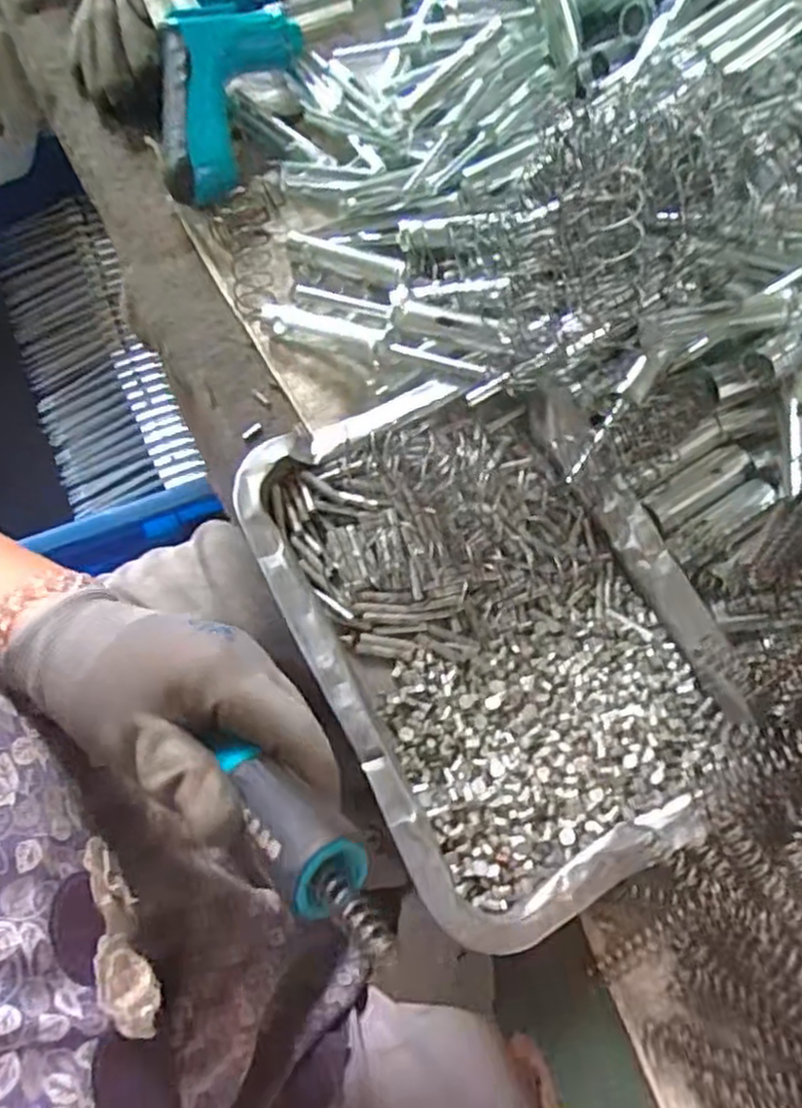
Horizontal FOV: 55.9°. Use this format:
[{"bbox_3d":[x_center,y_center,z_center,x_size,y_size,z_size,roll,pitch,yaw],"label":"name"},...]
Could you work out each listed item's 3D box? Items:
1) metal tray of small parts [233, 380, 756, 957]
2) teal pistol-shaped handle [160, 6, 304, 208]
[{"bbox_3d":[0.046,0.030,0.362,0.176,0.032,0.247,-26,73,-12],"label":"metal tray of small parts"},{"bbox_3d":[-0.111,-0.274,0.449,0.064,0.048,0.138,17,70,3],"label":"teal pistol-shaped handle"}]

